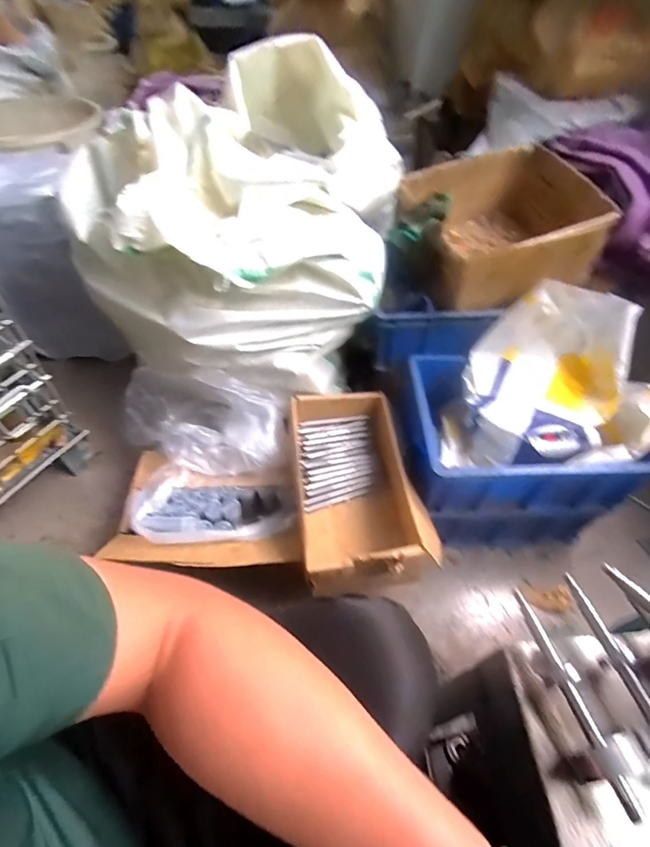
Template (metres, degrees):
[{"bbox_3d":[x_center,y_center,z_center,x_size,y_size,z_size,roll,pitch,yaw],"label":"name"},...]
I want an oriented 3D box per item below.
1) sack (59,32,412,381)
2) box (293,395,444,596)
[{"bbox_3d":[-0.138,-0.398,0.817,0.597,0.395,0.444,-19,54,-16],"label":"sack"},{"bbox_3d":[0.063,0.104,0.821,0.210,0.115,0.385,-10,52,-10],"label":"box"}]

